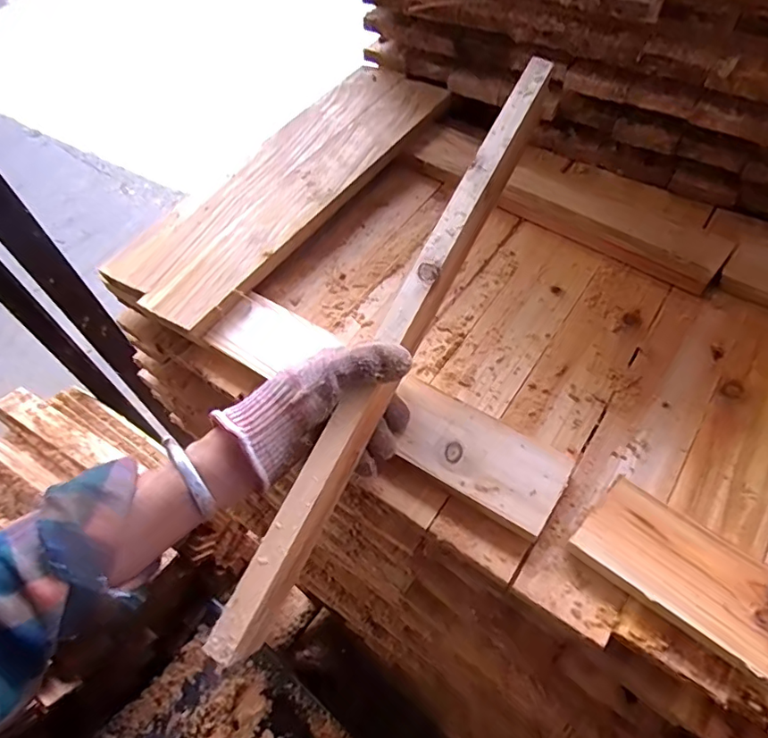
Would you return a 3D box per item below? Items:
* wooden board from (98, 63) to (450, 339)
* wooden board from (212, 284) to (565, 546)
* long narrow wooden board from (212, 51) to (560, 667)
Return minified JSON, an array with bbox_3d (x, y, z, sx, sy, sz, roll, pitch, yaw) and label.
[{"bbox_3d":[-0.103,-0.224,0.627,0.145,0.030,0.458,30,61,22],"label":"wooden board"},{"bbox_3d":[-0.007,0.026,0.483,0.346,0.028,0.076,29,61,22],"label":"wooden board"},{"bbox_3d":[0.016,-0.022,0.412,0.020,0.069,0.489,24,76,19],"label":"long narrow wooden board"}]

